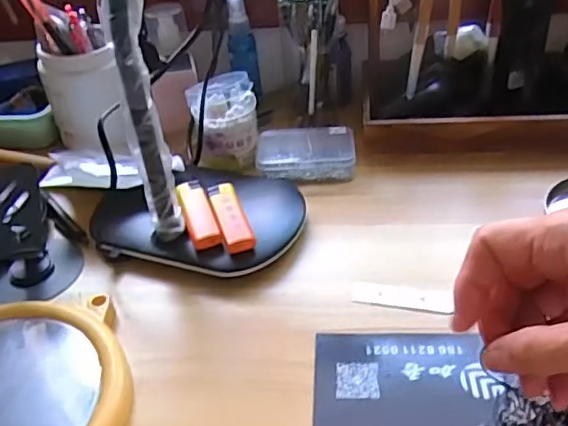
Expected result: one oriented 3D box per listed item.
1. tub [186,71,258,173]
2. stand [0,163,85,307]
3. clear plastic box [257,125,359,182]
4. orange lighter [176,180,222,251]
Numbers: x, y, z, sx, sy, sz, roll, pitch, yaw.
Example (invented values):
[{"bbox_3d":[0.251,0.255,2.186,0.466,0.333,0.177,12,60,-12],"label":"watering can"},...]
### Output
[{"bbox_3d":[-0.058,-0.088,0.583,0.063,0.075,0.053,-6,38,-2],"label":"tub"},{"bbox_3d":[-0.222,0.008,0.485,0.079,0.077,0.103,-22,41,-21],"label":"stand"},{"bbox_3d":[0.022,-0.059,0.589,0.093,0.027,0.066,-3,38,3],"label":"clear plastic box"},{"bbox_3d":[-0.072,0.000,0.501,0.023,0.013,0.078,-14,39,-12],"label":"orange lighter"}]

